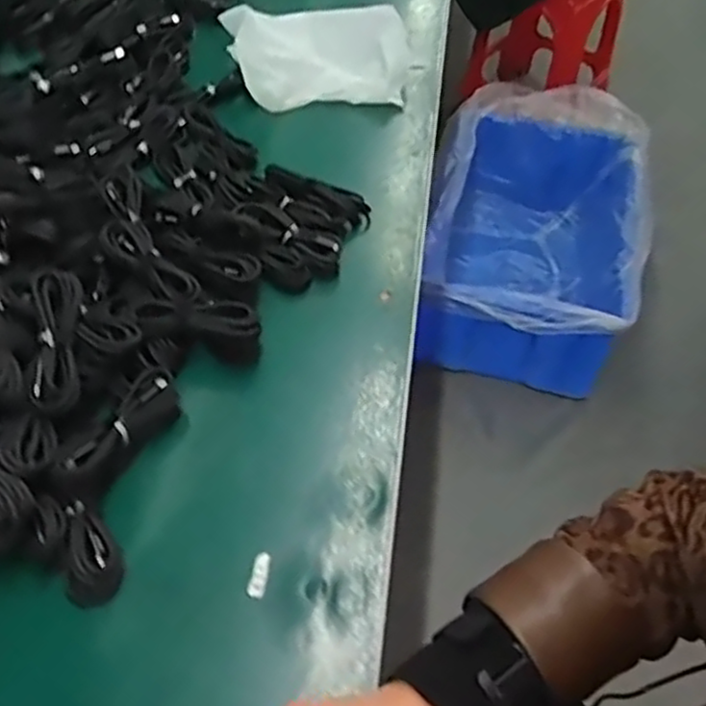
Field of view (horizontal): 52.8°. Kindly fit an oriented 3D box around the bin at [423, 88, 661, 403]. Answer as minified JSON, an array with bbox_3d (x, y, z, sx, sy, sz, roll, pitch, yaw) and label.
[{"bbox_3d":[0.378,-0.272,1.503,0.457,0.374,0.635,18,54,12],"label":"bin"}]

